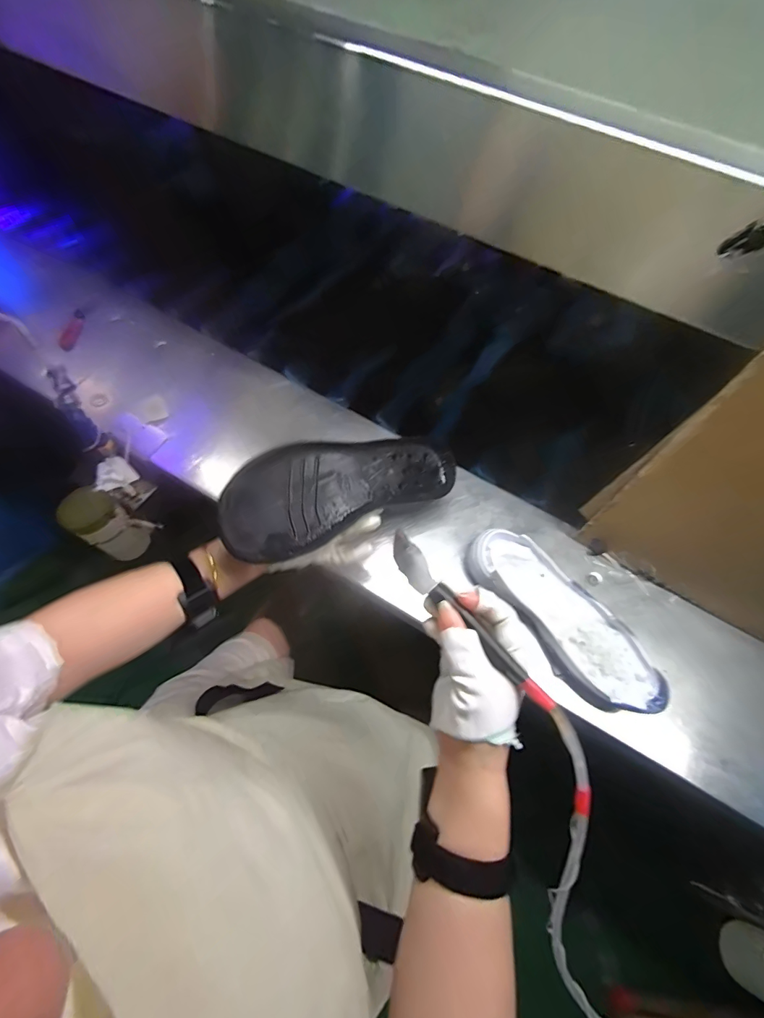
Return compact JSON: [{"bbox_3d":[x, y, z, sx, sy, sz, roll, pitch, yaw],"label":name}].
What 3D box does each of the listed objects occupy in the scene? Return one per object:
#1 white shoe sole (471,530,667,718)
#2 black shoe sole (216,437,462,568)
[{"bbox_3d":[0.223,0.136,0.535,0.094,0.048,0.269,-40,73,-19],"label":"white shoe sole"},{"bbox_3d":[-0.034,-0.033,0.501,0.317,0.021,0.107,-21,97,-35],"label":"black shoe sole"}]

